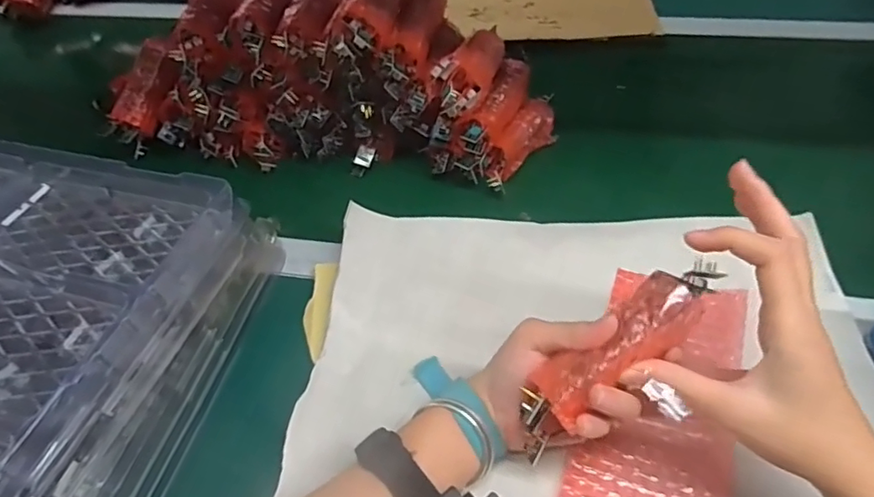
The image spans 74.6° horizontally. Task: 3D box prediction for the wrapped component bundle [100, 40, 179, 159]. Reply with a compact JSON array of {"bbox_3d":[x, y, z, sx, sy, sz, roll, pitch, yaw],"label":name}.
[{"bbox_3d":[-0.310,-0.159,0.606,0.039,0.040,0.117,27,97,28],"label":"wrapped component bundle"}]

